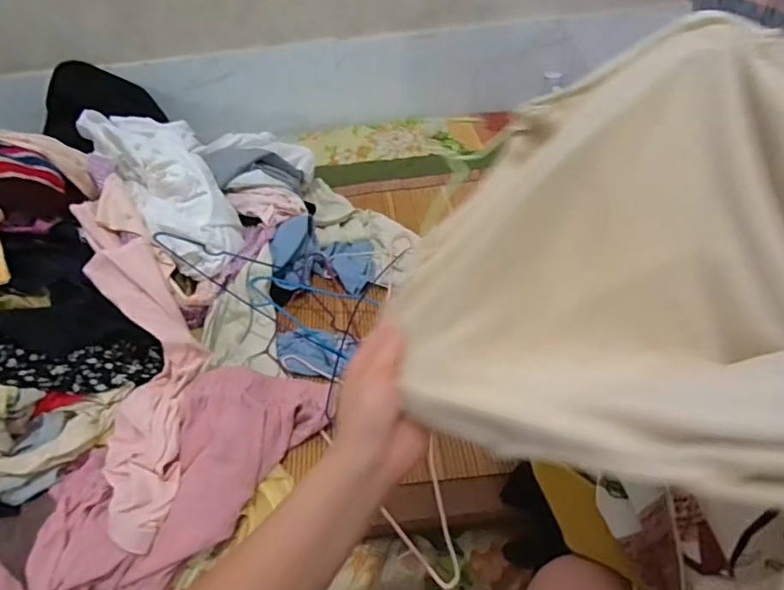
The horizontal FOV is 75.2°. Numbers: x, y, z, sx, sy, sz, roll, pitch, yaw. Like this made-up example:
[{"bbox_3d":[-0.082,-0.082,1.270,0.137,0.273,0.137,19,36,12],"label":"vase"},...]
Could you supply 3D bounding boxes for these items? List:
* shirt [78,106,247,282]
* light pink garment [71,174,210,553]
[{"bbox_3d":[-0.426,-0.217,0.944,0.180,0.131,0.489,-26,47,-20],"label":"shirt"},{"bbox_3d":[-0.354,0.056,0.729,0.126,0.096,0.543,-17,59,-11],"label":"light pink garment"}]

